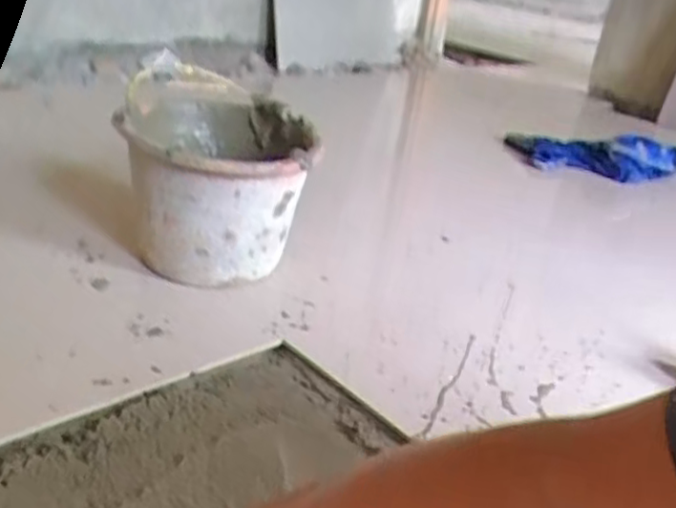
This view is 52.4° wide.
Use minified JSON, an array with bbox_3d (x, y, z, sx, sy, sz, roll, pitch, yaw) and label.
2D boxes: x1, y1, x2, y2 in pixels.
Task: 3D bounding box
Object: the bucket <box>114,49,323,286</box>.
[{"bbox_3d":[-0.165,-0.100,0.959,0.241,0.197,0.303,7,27,-1],"label":"bucket"}]

